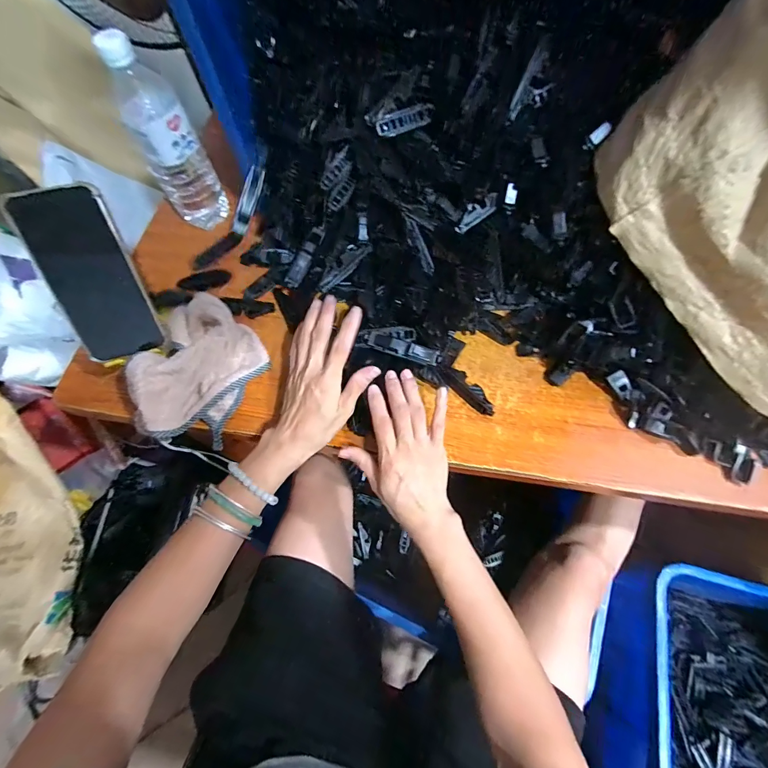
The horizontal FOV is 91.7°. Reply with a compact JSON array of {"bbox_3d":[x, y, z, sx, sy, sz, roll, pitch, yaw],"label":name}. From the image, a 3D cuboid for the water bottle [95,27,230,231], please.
[{"bbox_3d":[-0.266,-0.292,0.468,0.070,0.218,0.056,-33,69,-12],"label":"water bottle"}]

